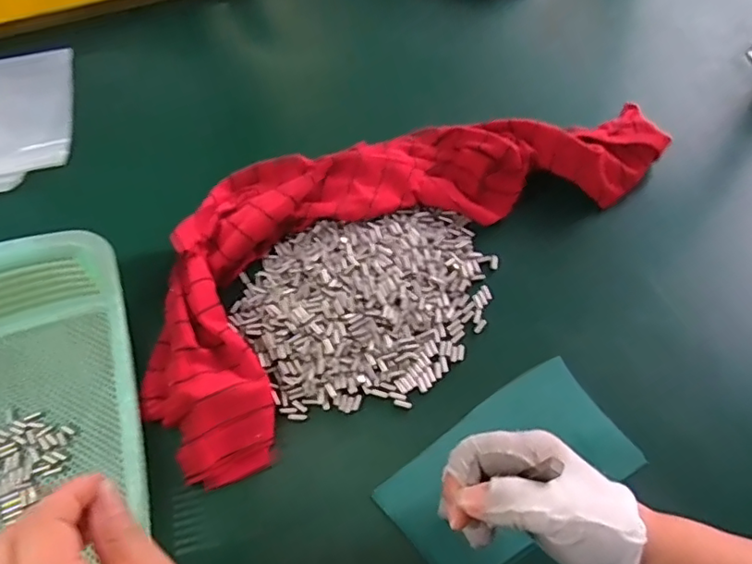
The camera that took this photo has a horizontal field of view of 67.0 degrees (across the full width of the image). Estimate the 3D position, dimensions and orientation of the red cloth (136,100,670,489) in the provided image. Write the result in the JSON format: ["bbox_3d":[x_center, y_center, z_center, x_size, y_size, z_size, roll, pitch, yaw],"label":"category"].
[{"bbox_3d":[0.004,-0.064,0.509,0.506,0.045,0.235,-35,69,-14],"label":"red cloth"}]

